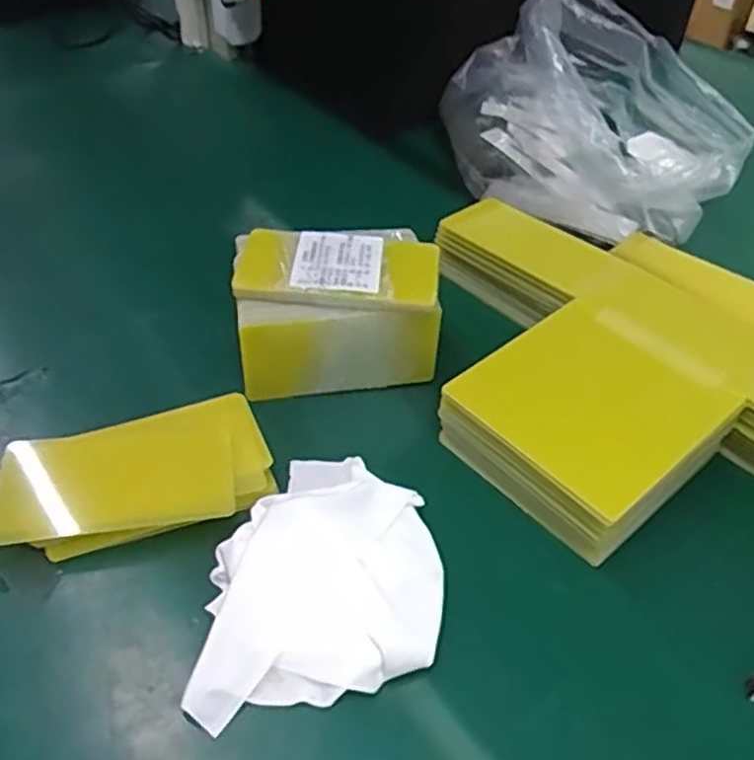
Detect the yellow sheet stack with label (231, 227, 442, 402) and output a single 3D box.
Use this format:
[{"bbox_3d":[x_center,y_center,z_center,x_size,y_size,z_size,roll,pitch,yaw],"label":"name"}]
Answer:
[{"bbox_3d":[-0.031,-0.048,0.535,0.137,0.099,0.087,-8,45,-10],"label":"yellow sheet stack with label"}]

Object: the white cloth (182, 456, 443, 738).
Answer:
[{"bbox_3d":[-0.028,0.105,0.411,0.122,0.025,0.161,3,44,0],"label":"white cloth"}]

